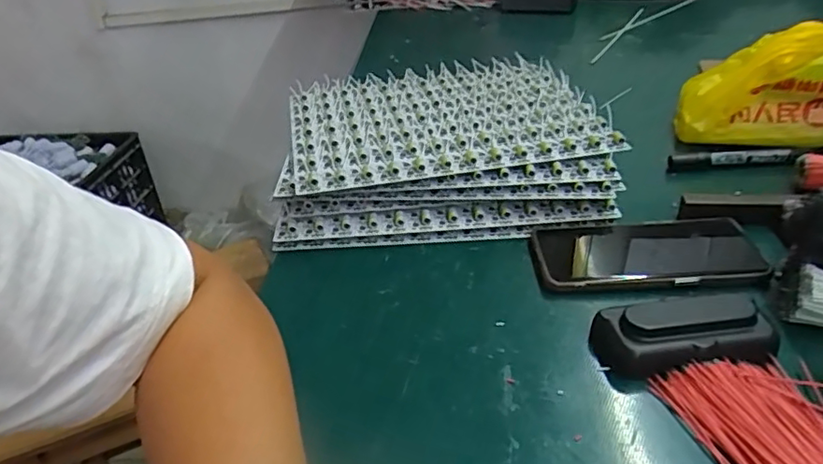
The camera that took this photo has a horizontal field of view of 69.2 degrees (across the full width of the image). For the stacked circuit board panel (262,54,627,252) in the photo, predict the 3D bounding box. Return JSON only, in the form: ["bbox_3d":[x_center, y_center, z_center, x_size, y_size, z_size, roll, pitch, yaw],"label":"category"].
[{"bbox_3d":[0.029,-0.093,0.615,0.308,0.061,0.293,-4,33,0],"label":"stacked circuit board panel"}]

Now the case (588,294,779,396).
[{"bbox_3d":[0.171,0.067,0.373,0.105,0.029,0.046,-3,33,1],"label":"case"}]

